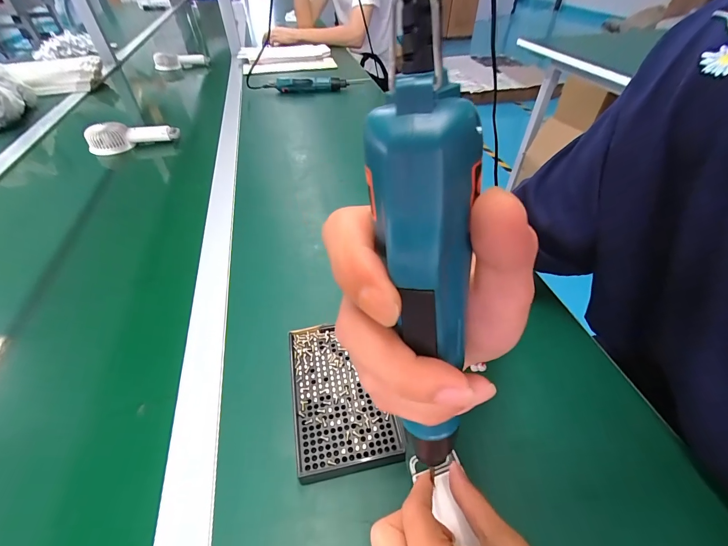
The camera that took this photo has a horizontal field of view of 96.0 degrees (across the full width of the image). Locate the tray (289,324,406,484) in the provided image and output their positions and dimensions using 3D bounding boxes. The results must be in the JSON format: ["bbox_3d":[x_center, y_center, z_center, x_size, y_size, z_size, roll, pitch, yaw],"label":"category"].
[{"bbox_3d":[-0.022,0.112,0.314,0.090,0.017,0.137,-9,46,-8],"label":"tray"}]

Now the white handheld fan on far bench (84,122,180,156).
[{"bbox_3d":[-0.488,-0.281,0.690,0.178,0.059,0.049,-9,46,-8],"label":"white handheld fan on far bench"}]

